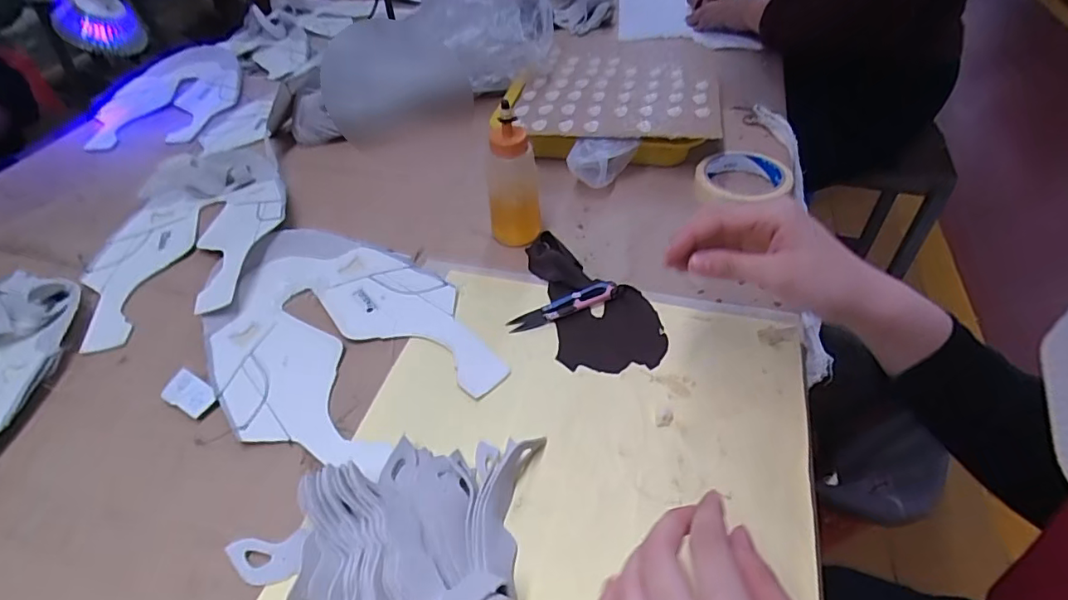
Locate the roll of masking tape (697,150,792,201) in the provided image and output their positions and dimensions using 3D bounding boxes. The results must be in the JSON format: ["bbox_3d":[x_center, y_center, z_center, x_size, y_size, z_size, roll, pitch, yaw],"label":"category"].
[{"bbox_3d":[0.230,-0.132,0.592,0.105,0.019,0.105,-2,46,2],"label":"roll of masking tape"}]

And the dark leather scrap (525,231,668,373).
[{"bbox_3d":[0.053,-0.004,0.485,0.091,0.013,0.162,-10,46,-6],"label":"dark leather scrap"}]

